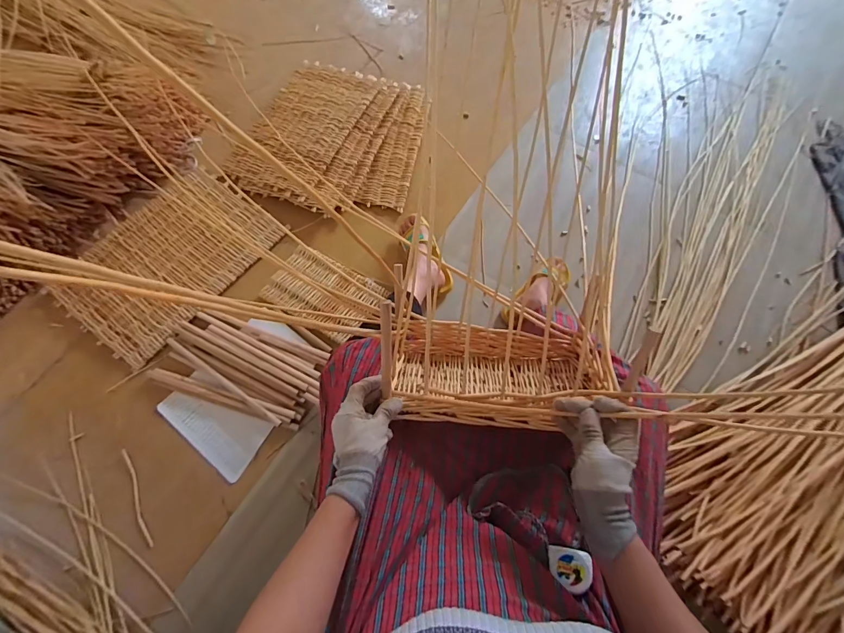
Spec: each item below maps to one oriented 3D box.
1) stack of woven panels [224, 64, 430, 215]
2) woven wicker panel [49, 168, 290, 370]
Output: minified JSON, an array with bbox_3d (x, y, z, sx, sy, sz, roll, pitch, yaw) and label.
[{"bbox_3d":[-0.280,-0.565,1.227,0.537,0.059,0.543,11,69,1],"label":"stack of woven panels"},{"bbox_3d":[-0.689,-0.166,1.081,0.367,0.023,0.517,37,72,11],"label":"woven wicker panel"}]

